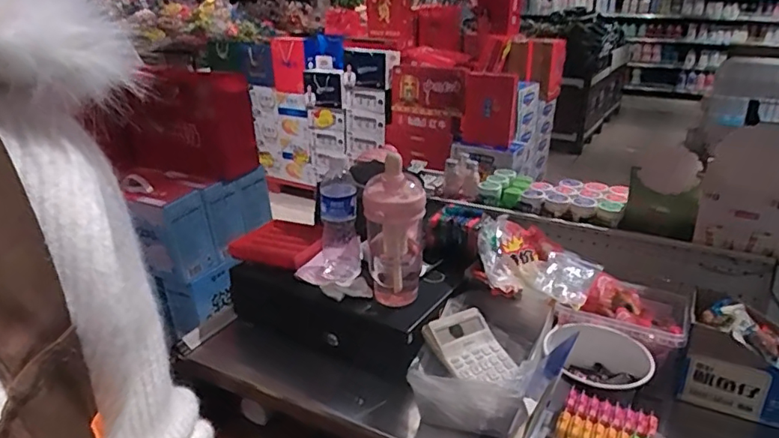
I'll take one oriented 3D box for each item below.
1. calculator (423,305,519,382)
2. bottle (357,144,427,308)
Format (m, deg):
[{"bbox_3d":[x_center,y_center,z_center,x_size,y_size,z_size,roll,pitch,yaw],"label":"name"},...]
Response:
[{"bbox_3d":[0.123,0.202,0.849,0.118,0.028,0.116,-7,56,-38],"label":"calculator"},{"bbox_3d":[0.008,0.022,0.878,0.096,0.241,0.083,-2,23,-2],"label":"bottle"}]

